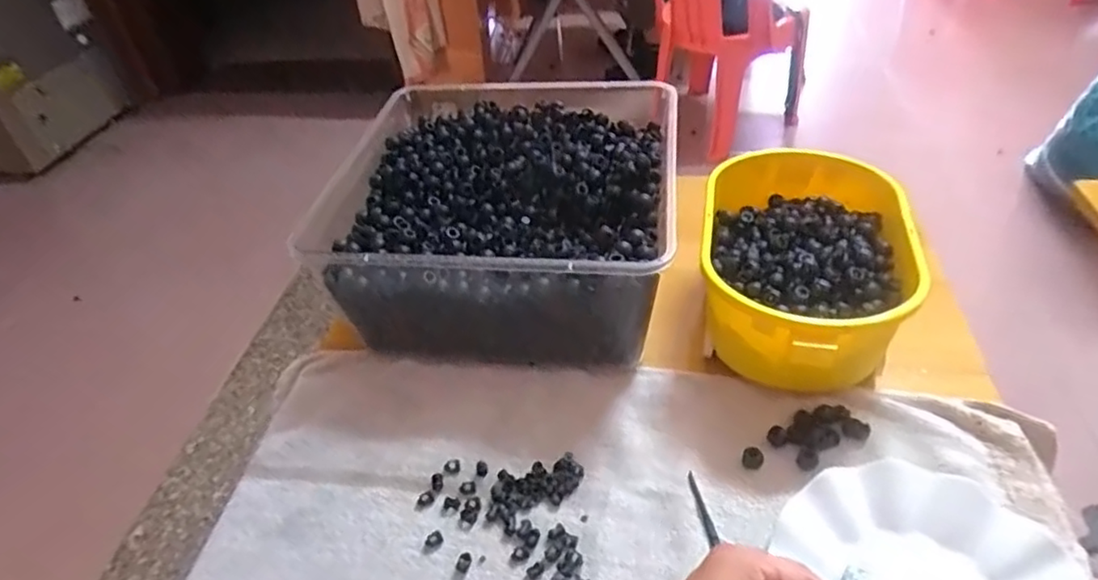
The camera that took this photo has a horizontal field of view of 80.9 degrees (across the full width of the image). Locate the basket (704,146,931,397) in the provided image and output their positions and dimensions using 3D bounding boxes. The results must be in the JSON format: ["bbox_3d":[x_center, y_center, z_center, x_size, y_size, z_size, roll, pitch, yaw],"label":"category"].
[{"bbox_3d":[0.213,-0.019,0.565,0.168,0.093,0.242,5,45,14],"label":"basket"}]

